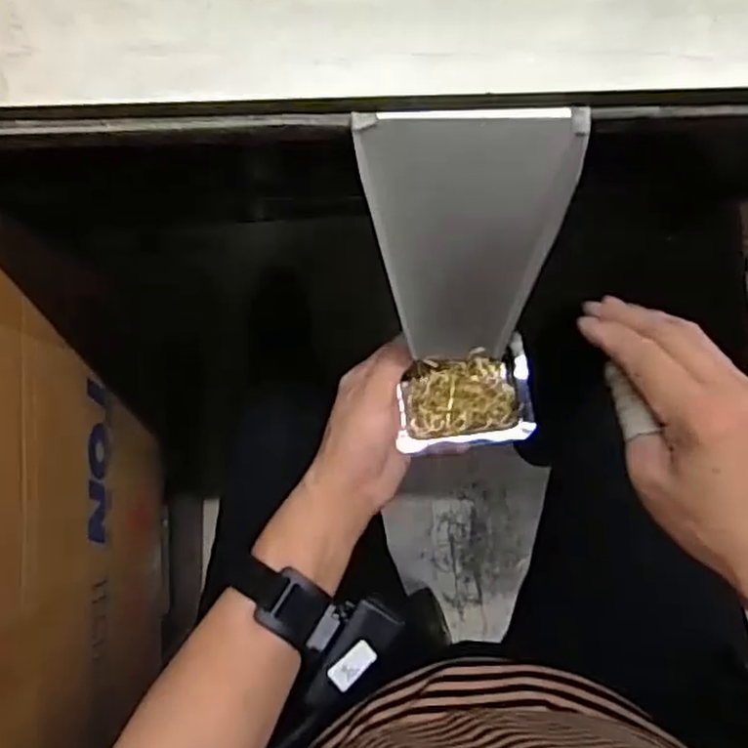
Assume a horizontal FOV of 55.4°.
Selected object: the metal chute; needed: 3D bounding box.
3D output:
[{"bbox_3d":[0.051,-0.074,0.413,0.110,0.161,0.026,0,44,3],"label":"metal chute"}]

